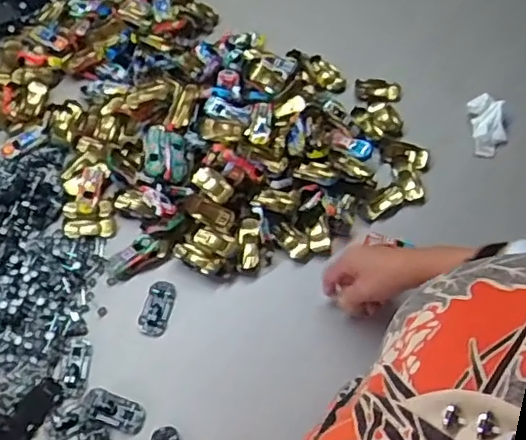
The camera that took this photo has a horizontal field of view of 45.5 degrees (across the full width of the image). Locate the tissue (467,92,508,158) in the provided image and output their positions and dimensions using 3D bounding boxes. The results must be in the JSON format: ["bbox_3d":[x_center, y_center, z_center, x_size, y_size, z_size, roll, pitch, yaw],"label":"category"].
[{"bbox_3d":[0.318,-0.133,0.878,0.049,0.033,0.087,0,60,-2],"label":"tissue"}]

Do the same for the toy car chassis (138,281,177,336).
[{"bbox_3d":[-0.127,0.106,0.757,0.034,0.016,0.064,12,61,6],"label":"toy car chassis"}]

